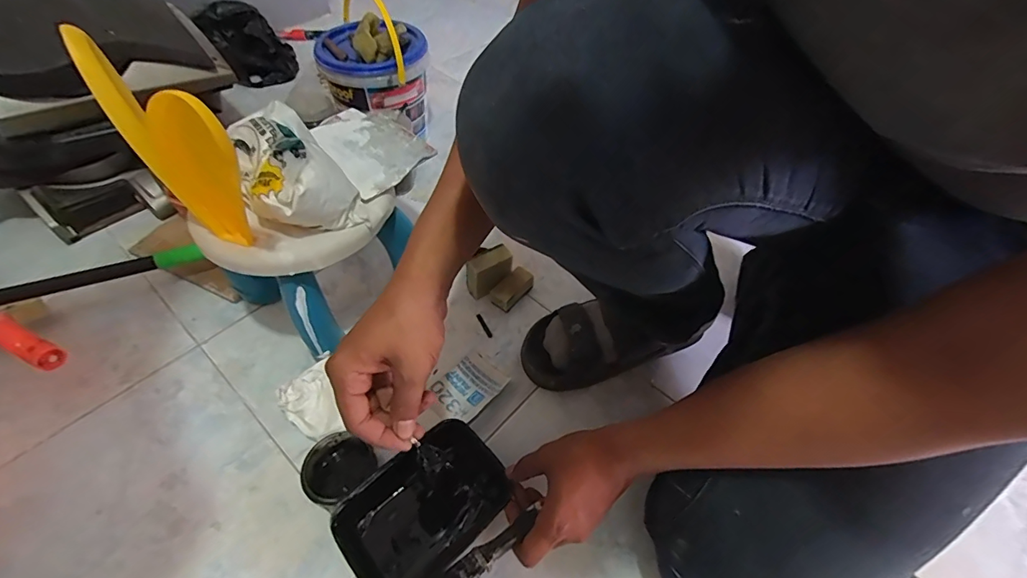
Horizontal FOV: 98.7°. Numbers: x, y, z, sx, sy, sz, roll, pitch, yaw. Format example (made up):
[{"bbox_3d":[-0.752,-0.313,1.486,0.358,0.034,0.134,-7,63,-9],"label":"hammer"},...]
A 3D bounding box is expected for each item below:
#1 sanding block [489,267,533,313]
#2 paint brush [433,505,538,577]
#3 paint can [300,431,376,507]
[{"bbox_3d":[-0.002,0.002,0.692,0.034,0.037,0.067,37,58,22],"label":"sanding block"},{"bbox_3d":[-0.037,0.242,0.387,0.139,0.009,0.025,-26,58,-30],"label":"paint brush"},{"bbox_3d":[-0.198,0.208,0.506,0.074,0.049,0.074,38,58,23],"label":"paint can"}]

